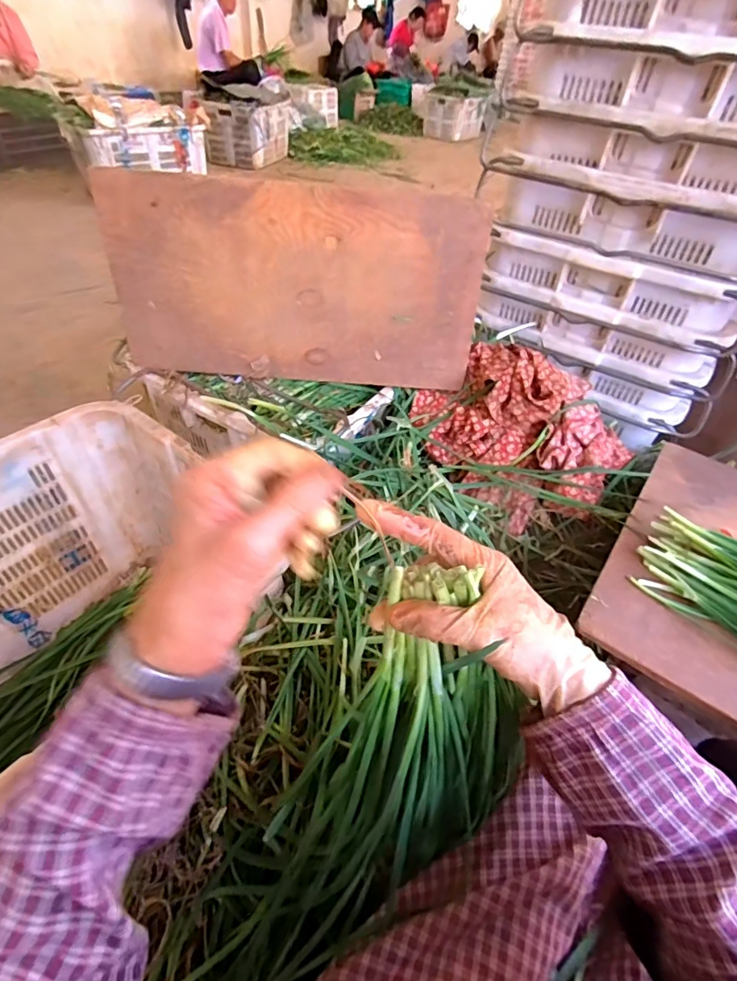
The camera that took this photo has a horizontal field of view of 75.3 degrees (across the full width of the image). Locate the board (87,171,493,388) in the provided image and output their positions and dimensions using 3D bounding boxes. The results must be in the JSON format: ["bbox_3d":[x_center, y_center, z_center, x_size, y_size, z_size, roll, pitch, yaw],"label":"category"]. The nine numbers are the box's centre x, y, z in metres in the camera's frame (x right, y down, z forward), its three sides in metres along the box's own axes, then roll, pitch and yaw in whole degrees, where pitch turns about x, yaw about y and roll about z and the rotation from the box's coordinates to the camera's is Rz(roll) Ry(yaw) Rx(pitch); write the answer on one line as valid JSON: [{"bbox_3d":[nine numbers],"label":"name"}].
[{"bbox_3d":[-0.112,-0.320,0.764,0.573,0.291,0.019,3,35,-1],"label":"board"}]

